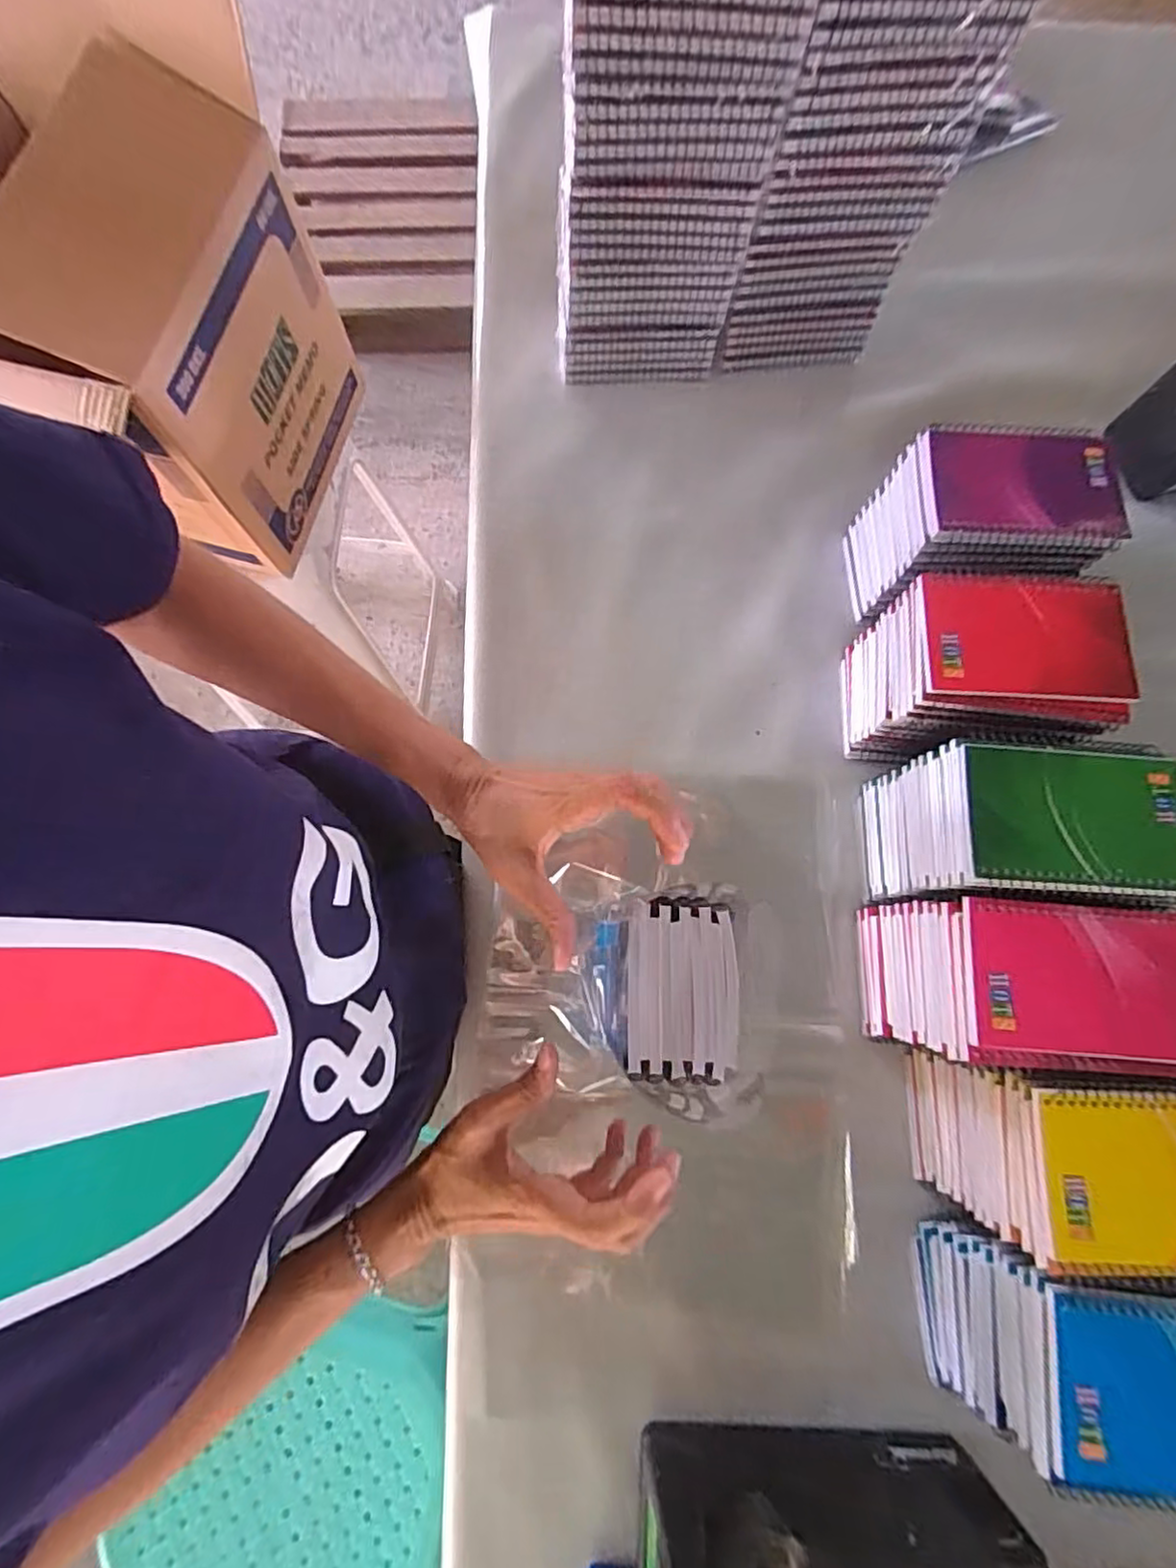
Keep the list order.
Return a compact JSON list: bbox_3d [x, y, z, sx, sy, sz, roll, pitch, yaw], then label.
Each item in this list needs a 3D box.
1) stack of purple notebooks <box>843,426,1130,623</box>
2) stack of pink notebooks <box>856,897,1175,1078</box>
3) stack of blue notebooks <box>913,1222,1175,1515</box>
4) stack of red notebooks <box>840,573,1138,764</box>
[{"bbox_3d":[0.287,-0.189,0.488,0.136,0.112,0.095,2,77,-1],"label":"stack of purple notebooks"},{"bbox_3d":[0.272,0.125,0.419,0.143,0.115,0.091,1,77,-1],"label":"stack of pink notebooks"},{"bbox_3d":[0.293,0.324,0.378,0.143,0.112,0.102,2,77,-1],"label":"stack of blue notebooks"},{"bbox_3d":[0.273,-0.075,0.463,0.132,0.122,0.093,3,77,0],"label":"stack of red notebooks"}]

